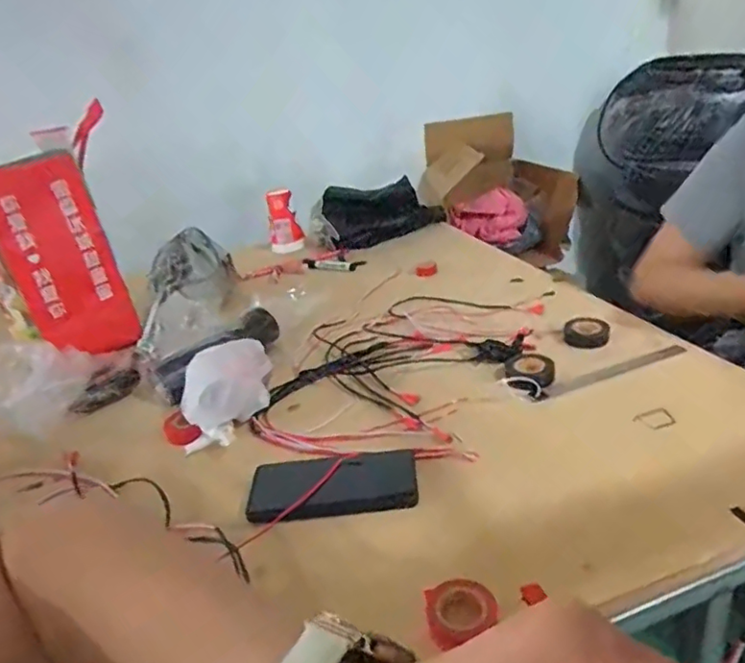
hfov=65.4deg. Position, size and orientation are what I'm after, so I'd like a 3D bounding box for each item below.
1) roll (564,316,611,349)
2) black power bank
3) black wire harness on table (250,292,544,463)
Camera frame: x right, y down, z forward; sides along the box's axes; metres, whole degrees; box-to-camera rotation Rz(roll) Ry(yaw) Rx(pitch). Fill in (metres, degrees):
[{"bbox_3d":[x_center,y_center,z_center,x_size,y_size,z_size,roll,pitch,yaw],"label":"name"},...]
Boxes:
[{"bbox_3d":[0.290,0.003,0.784,0.057,0.028,0.057,1,26,18],"label":"roll"},{"bbox_3d":[-0.039,0.154,0.581,0.165,0.015,0.080,-7,25,1],"label":"black power bank"},{"bbox_3d":[0.050,0.031,0.806,0.313,0.024,0.441,2,27,20],"label":"black wire harness on table"}]

